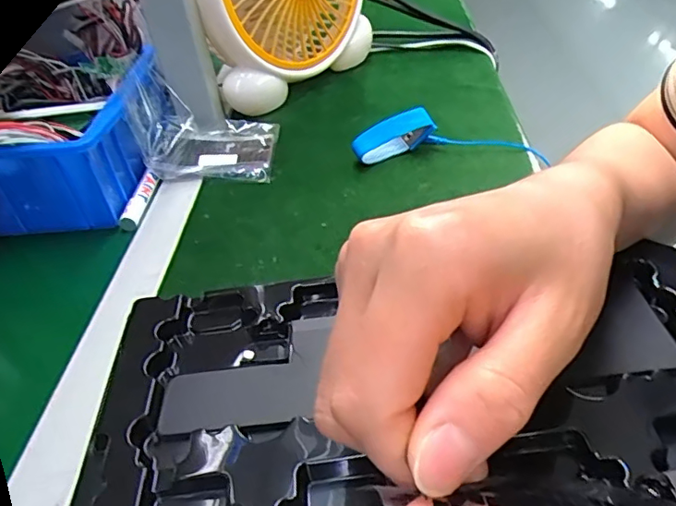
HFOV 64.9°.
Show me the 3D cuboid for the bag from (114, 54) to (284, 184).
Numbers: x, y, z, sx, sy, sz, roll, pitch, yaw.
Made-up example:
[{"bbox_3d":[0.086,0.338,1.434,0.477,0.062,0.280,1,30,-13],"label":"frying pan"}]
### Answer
[{"bbox_3d":[-0.122,-0.127,0.486,0.115,0.097,0.093,-4,41,4],"label":"bag"}]

